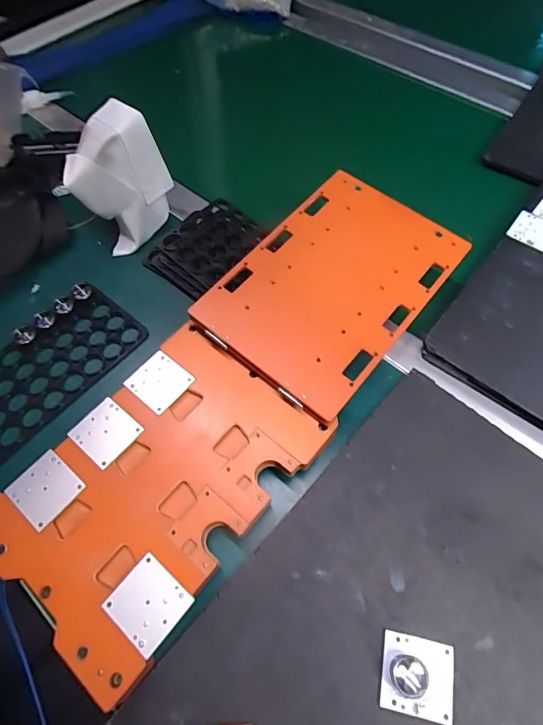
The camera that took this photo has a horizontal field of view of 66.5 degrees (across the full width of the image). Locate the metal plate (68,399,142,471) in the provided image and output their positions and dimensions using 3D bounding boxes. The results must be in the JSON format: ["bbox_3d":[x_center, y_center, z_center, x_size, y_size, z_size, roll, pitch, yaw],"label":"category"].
[{"bbox_3d":[-0.137,0.058,0.344,0.046,0.004,0.044,39,67,14],"label":"metal plate"}]

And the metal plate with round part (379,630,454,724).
[{"bbox_3d":[0.099,0.211,0.278,0.047,0.012,0.045,10,64,8],"label":"metal plate with round part"}]

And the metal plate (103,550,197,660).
[{"bbox_3d":[-0.085,0.165,0.283,0.047,0.004,0.044,37,71,19],"label":"metal plate"}]

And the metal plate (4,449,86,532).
[{"bbox_3d":[-0.176,0.098,0.322,0.045,0.004,0.044,36,68,19],"label":"metal plate"}]

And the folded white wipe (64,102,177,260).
[{"bbox_3d":[-0.164,-0.195,0.450,0.098,0.114,0.070,-40,68,-15],"label":"folded white wipe"}]

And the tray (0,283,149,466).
[{"bbox_3d":[-0.225,0.007,0.404,0.098,0.011,0.194,38,71,19],"label":"tray"}]

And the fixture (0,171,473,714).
[{"bbox_3d":[-0.019,0.016,0.363,0.161,0.050,0.448,36,71,19],"label":"fixture"}]

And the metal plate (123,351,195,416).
[{"bbox_3d":[-0.098,0.017,0.363,0.045,0.005,0.044,36,71,19],"label":"metal plate"}]

